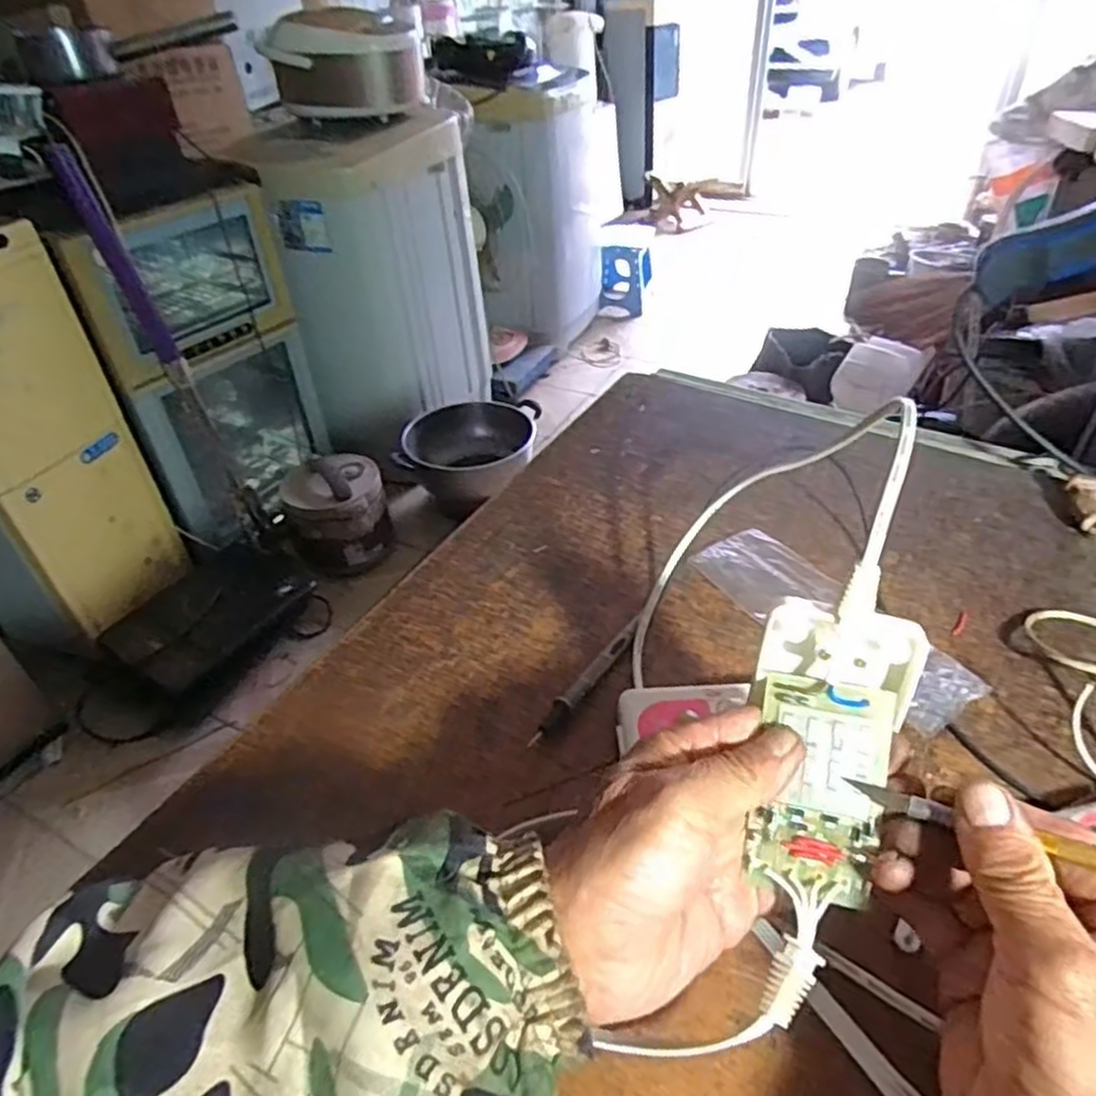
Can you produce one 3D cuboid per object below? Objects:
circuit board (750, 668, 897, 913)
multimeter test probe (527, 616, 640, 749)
[{"bbox_3d":[0.109,0.096,0.295,0.048,0.004,0.082,9,84,10],"label":"circuit board"},{"bbox_3d":[0.023,0.075,0.422,0.011,0.006,0.104,24,47,29],"label":"multimeter test probe"}]

